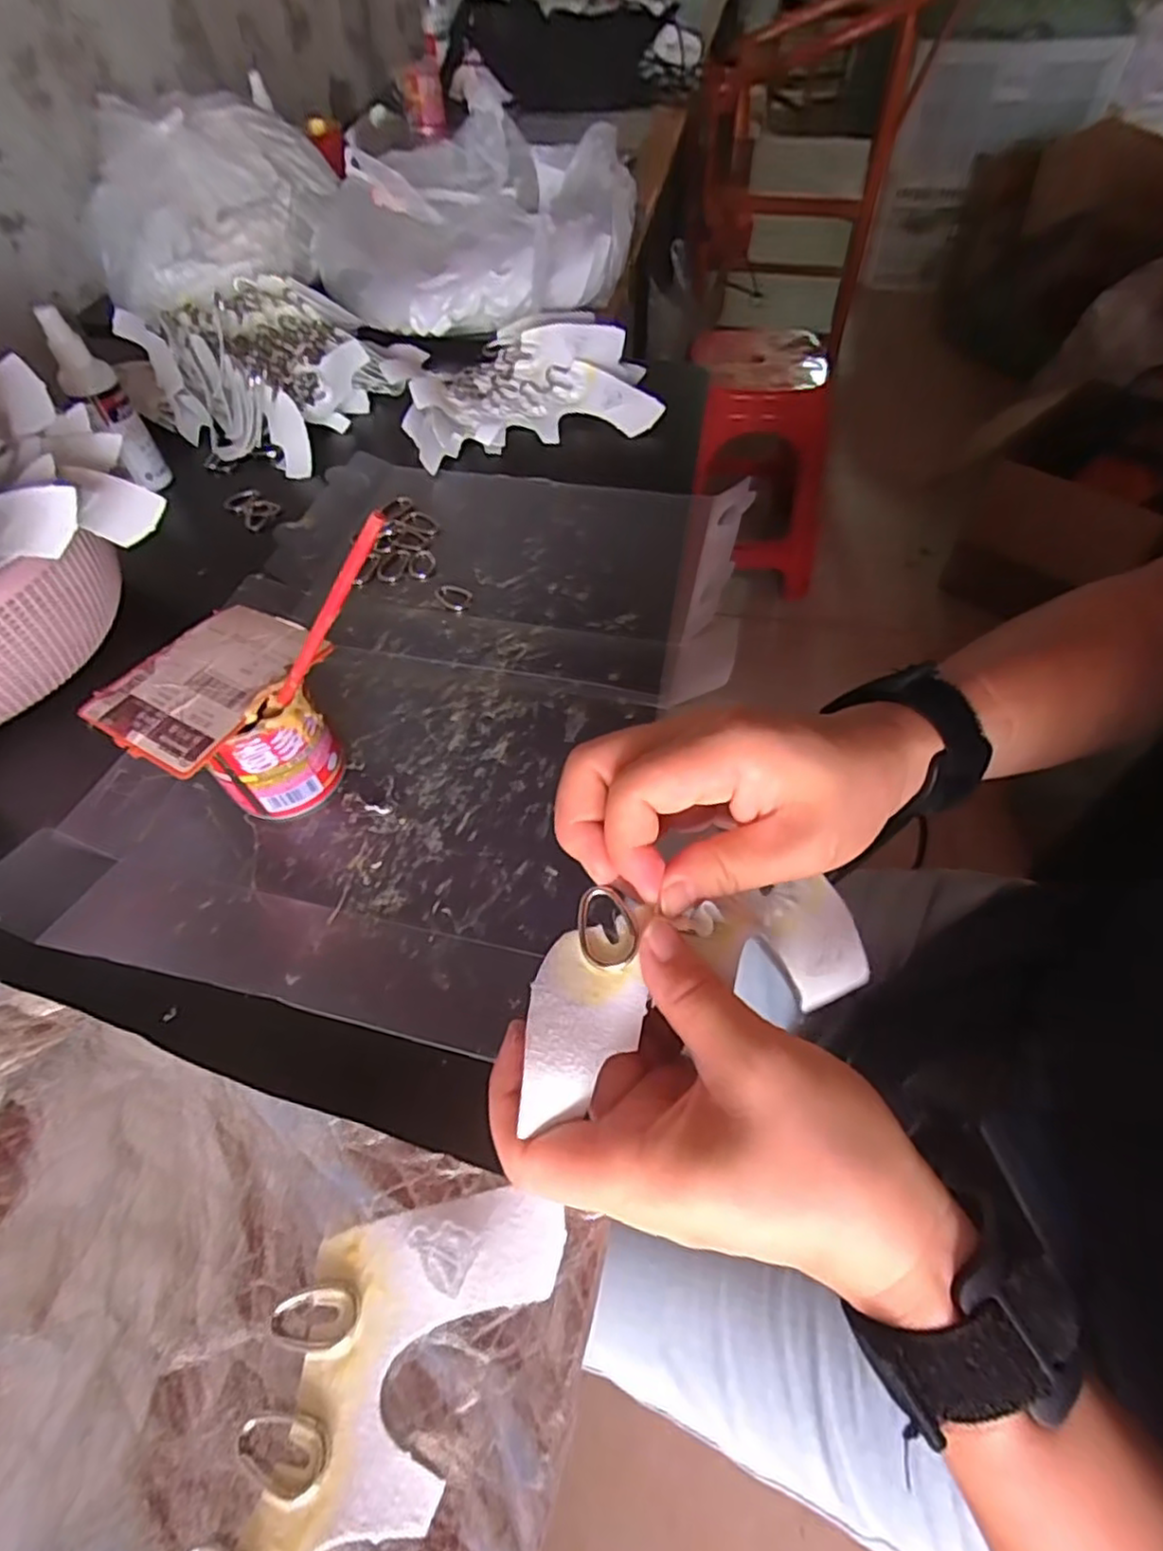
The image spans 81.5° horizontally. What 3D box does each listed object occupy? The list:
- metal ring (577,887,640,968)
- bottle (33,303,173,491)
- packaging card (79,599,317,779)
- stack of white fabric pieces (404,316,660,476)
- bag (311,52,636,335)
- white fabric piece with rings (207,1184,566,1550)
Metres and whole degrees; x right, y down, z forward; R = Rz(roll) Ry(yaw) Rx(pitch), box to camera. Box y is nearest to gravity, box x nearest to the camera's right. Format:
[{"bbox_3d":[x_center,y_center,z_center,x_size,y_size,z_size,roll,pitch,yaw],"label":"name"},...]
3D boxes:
[{"bbox_3d":[0.008,0.050,0.224,0.020,0.004,0.028,-5,55,0],"label":"metal ring"},{"bbox_3d":[-0.366,-0.285,0.518,0.027,0.122,0.034,33,63,23],"label":"bottle"},{"bbox_3d":[-0.189,-0.050,0.341,0.075,0.005,0.099,24,60,19],"label":"packaging card"},{"bbox_3d":[-0.051,-0.352,0.599,0.219,0.050,0.170,-16,56,-8],"label":"stack of white fabric pieces"},{"bbox_3d":[-0.107,-0.567,0.687,0.302,0.095,0.259,8,56,9],"label":"bag"},{"bbox_3d":[-0.084,0.237,0.215,0.078,0.009,0.208,18,58,16],"label":"white fabric piece with rings"}]

